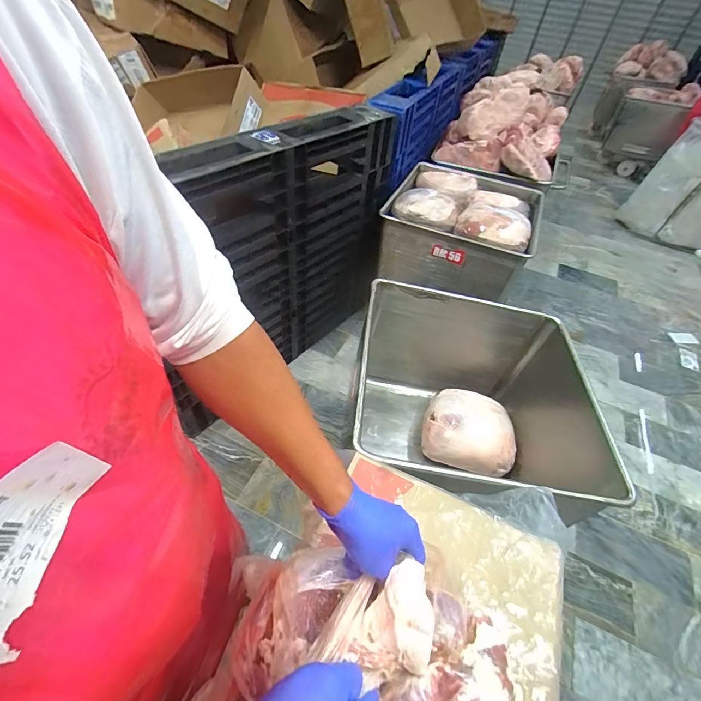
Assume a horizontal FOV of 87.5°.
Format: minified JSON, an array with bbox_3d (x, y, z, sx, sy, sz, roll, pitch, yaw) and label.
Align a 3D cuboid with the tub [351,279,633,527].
[{"bbox_3d":[0.386,0.233,1.198,0.757,0.561,0.667,11,48,4],"label":"tub"}]

